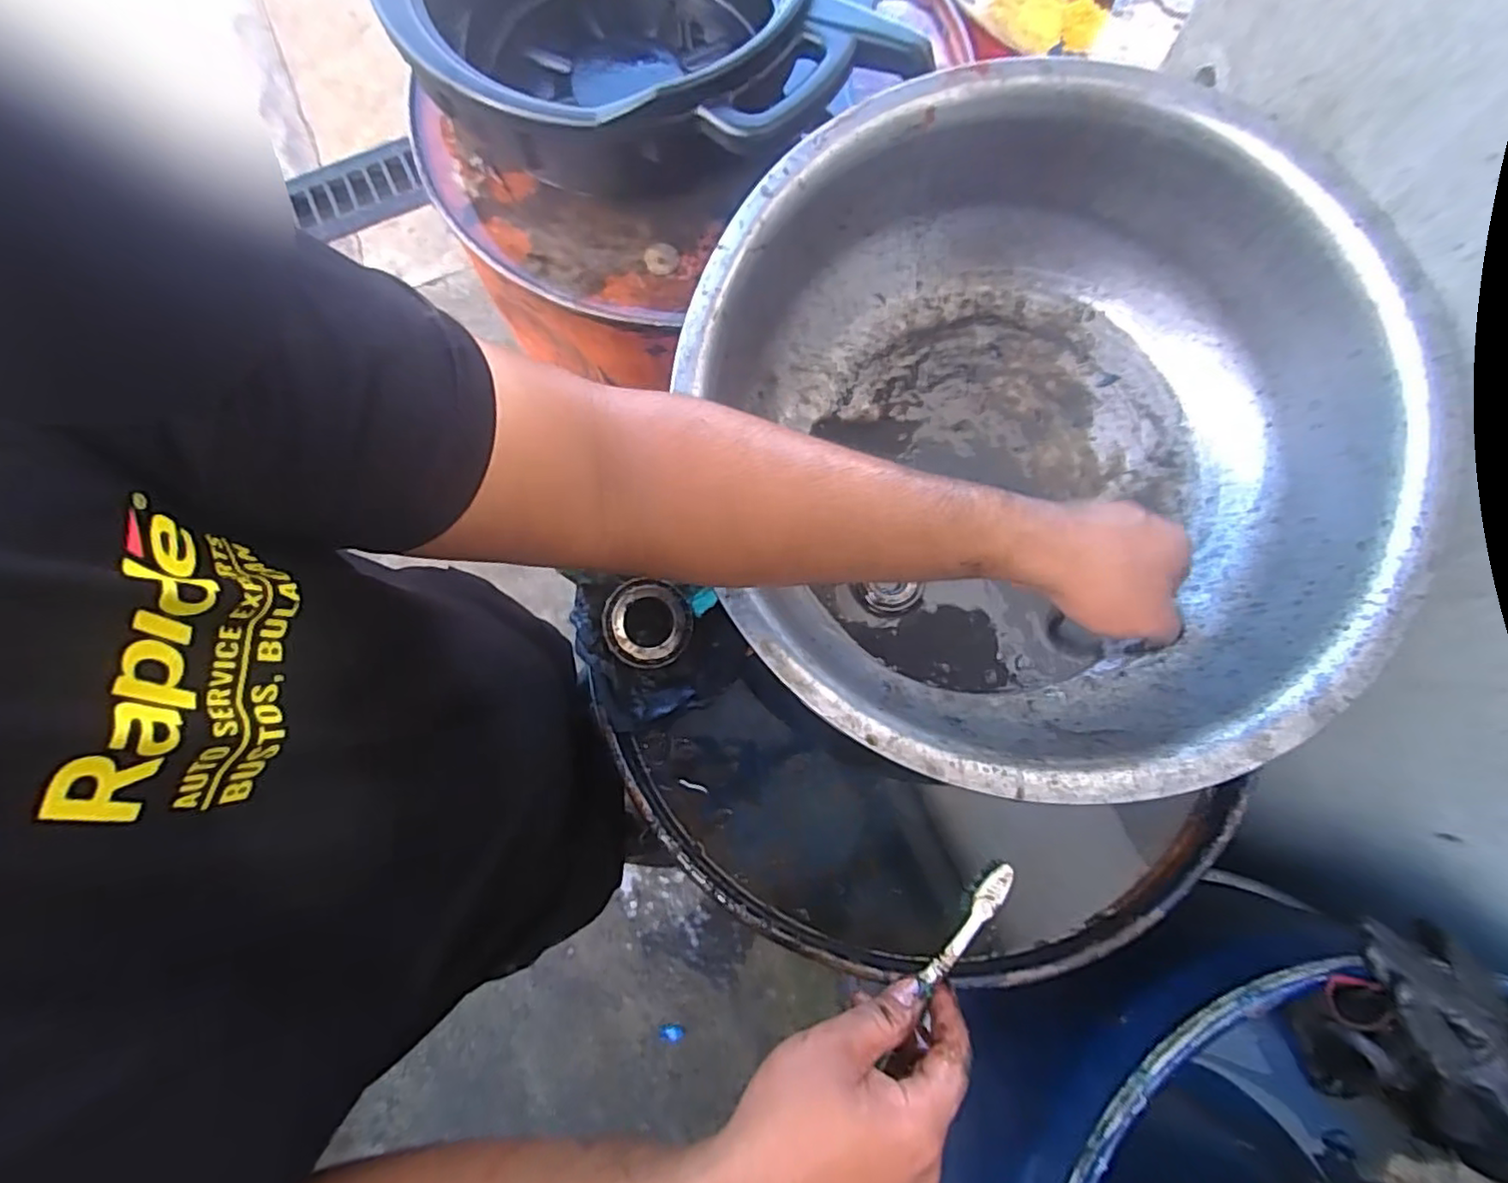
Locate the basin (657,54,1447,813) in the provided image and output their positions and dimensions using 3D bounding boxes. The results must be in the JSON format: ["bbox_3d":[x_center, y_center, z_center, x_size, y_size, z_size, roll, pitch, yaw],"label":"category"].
[{"bbox_3d":[0.213,-0.119,0.500,0.487,0.169,0.490,0,76,-1],"label":"basin"}]

